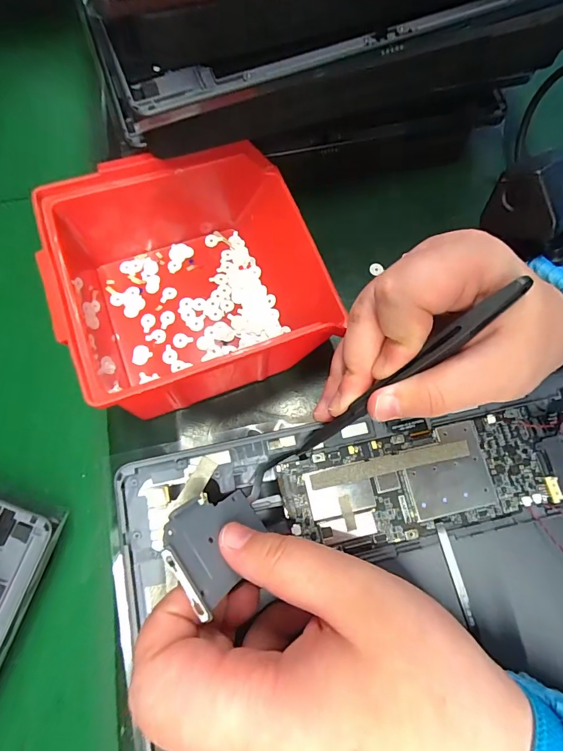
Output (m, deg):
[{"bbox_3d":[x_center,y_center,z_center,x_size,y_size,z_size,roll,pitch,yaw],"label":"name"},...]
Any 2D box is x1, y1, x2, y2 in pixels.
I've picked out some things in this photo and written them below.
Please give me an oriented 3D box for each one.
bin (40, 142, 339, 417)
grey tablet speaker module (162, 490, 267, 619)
[{"bbox_3d":[-0.051,-0.058,0.222,0.141,0.072,0.137,-21,75,-6],"label":"bin"},{"bbox_3d":[-0.023,0.061,0.146,0.005,0.051,0.032,-38,79,23],"label":"grey tablet speaker module"}]

